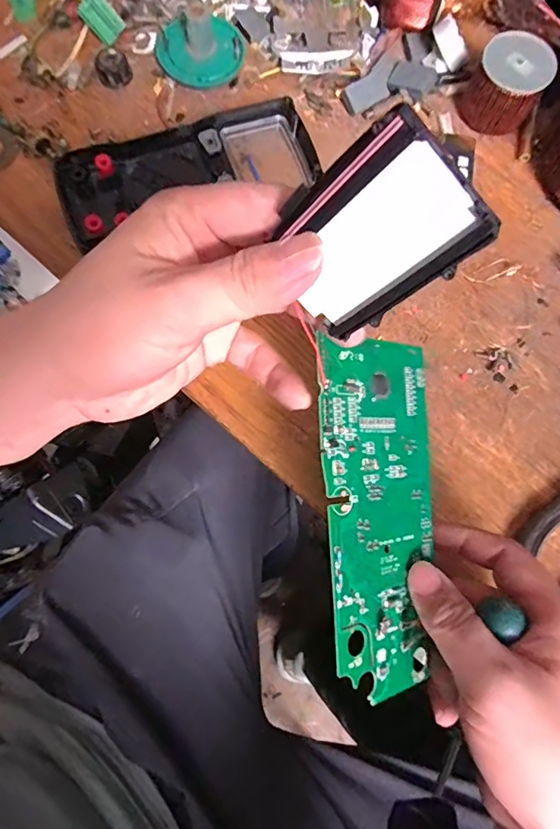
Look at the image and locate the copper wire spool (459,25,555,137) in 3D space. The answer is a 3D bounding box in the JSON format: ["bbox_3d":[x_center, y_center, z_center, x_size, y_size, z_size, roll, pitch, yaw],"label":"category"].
[{"bbox_3d":[0.165,-0.241,0.357,0.053,0.042,0.054,1,75,-2],"label":"copper wire spool"}]

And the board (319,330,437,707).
[{"bbox_3d":[0.050,0.045,0.229,0.072,0.004,0.159,1,84,-36],"label":"board"}]

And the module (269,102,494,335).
[{"bbox_3d":[0.028,-0.057,0.159,0.047,0.071,0.006,43,51,-14],"label":"module"}]

